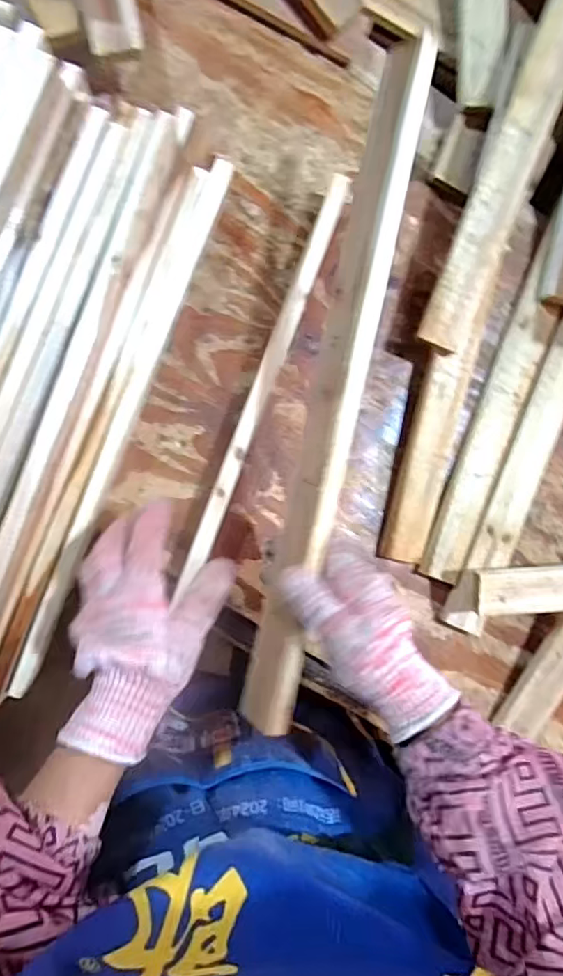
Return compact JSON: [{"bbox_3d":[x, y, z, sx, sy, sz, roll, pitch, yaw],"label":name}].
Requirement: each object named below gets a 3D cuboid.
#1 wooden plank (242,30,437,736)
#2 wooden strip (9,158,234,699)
[{"bbox_3d":[0.038,-0.062,0.403,0.033,0.025,0.485,12,94,-9],"label":"wooden plank"},{"bbox_3d":[-0.140,-0.054,0.502,0.022,0.043,0.491,20,87,-8],"label":"wooden strip"}]

